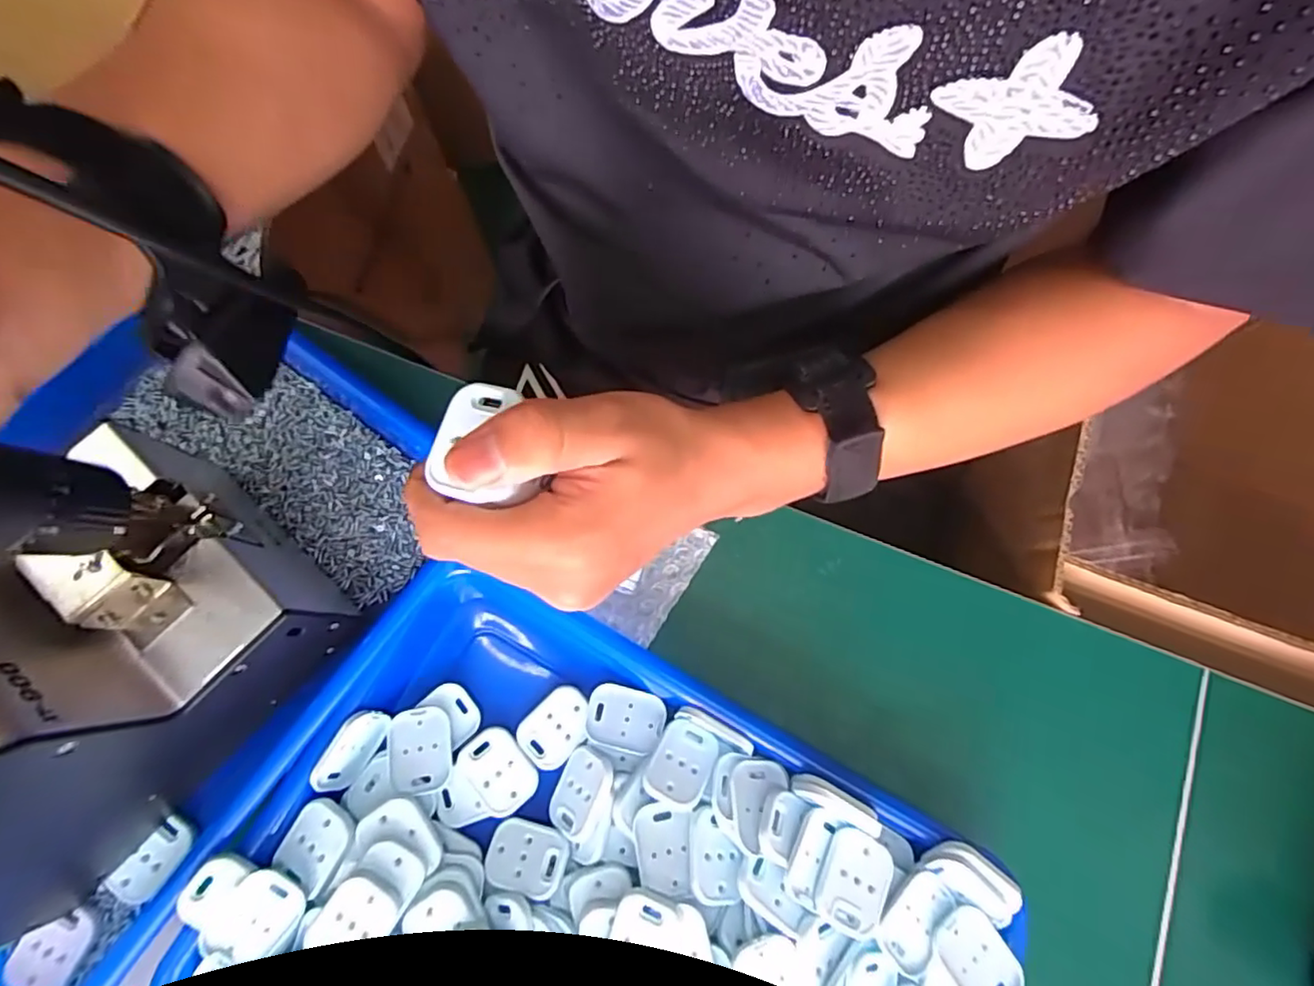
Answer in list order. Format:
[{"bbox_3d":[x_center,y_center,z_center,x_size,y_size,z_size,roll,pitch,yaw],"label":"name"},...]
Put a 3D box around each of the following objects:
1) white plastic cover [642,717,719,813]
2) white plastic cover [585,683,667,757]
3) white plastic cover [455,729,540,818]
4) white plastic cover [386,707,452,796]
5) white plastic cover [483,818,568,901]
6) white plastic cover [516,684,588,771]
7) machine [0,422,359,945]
[{"bbox_3d":[0.012,0.133,0.300,0.029,0.005,0.039,23,53,11],"label":"white plastic cover"},{"bbox_3d":[-0.016,0.116,0.314,0.039,0.004,0.031,13,76,2],"label":"white plastic cover"},{"bbox_3d":[-0.080,0.139,0.306,0.030,0.006,0.041,-35,79,-9],"label":"white plastic cover"},{"bbox_3d":[-0.117,0.128,0.305,0.029,0.005,0.040,-9,66,-14],"label":"white plastic cover"},{"bbox_3d":[-0.062,0.173,0.292,0.039,0.005,0.029,4,56,15],"label":"white plastic cover"},{"bbox_3d":[-0.052,0.120,0.314,0.029,0.004,0.039,39,79,8],"label":"white plastic cover"},{"bbox_3d":[-0.251,0.074,0.242,0.122,0.145,0.175,40,79,8],"label":"machine"}]

